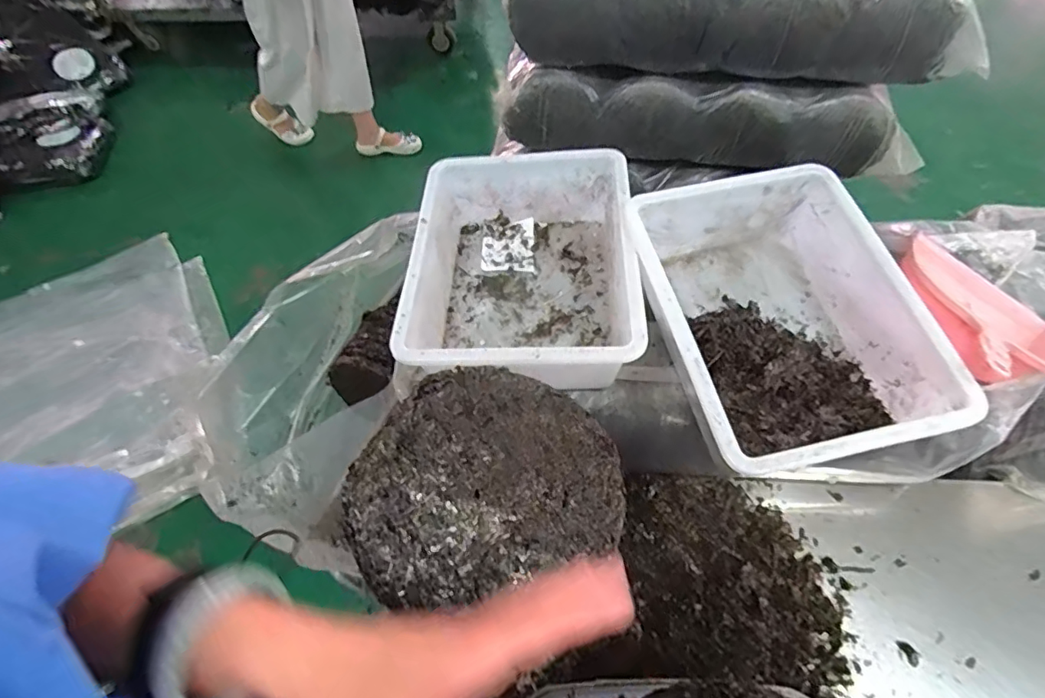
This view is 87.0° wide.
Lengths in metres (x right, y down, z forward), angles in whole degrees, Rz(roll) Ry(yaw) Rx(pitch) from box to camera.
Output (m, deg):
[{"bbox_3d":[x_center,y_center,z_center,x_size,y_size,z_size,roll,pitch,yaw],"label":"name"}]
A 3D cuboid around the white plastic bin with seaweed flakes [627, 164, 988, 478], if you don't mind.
[{"bbox_3d":[0.300,-0.034,0.660,0.287,0.122,0.364,-13,58,-6],"label":"white plastic bin with seaweed flakes"}]

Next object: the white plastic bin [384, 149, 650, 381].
[{"bbox_3d":[-0.001,-0.105,0.741,0.283,0.128,0.363,0,57,2],"label":"white plastic bin"}]

